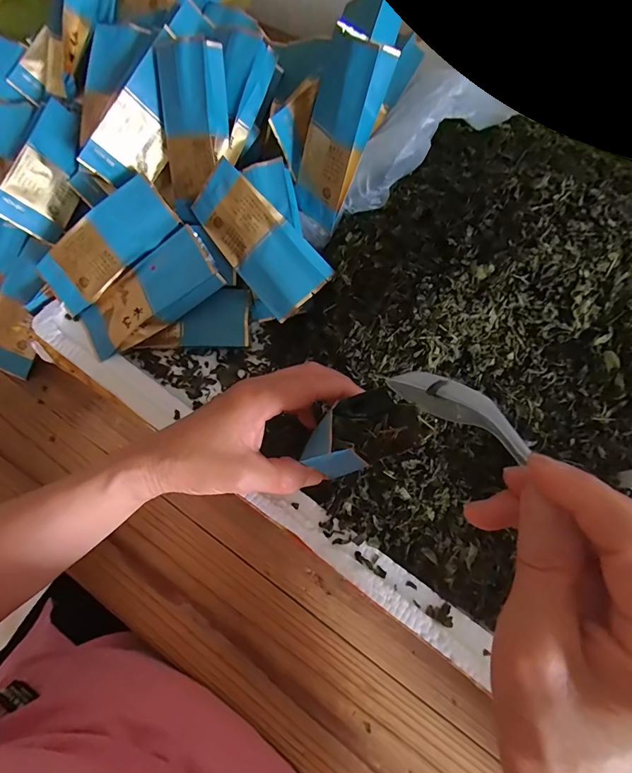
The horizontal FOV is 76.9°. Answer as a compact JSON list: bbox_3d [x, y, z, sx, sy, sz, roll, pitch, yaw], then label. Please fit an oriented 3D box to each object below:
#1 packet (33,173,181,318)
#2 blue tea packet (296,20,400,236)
[{"bbox_3d":[-0.180,-0.120,0.341,0.126,0.010,0.054,-39,99,4],"label":"packet"},{"bbox_3d":[0.015,-0.191,0.309,0.054,0.128,0.020,42,50,14],"label":"blue tea packet"}]

